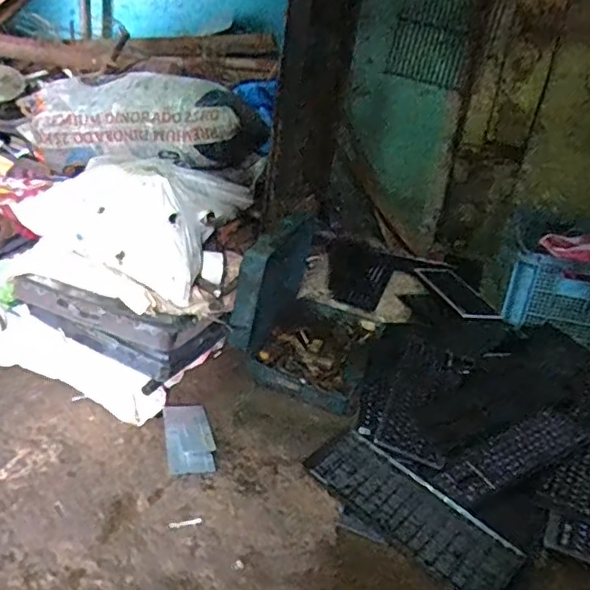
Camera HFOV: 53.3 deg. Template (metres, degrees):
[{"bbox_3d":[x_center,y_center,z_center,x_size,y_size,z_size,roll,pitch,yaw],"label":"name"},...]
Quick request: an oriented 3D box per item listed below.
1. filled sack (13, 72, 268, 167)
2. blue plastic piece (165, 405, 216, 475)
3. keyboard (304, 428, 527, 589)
[{"bbox_3d":[-0.407,-0.472,1.584,0.627,0.225,0.242,11,23,4],"label":"filled sack"},{"bbox_3d":[-0.232,0.316,1.304,0.097,0.012,0.199,1,24,-18],"label":"blue plastic piece"},{"bbox_3d":[0.223,0.428,1.180,0.437,0.022,0.161,28,29,37],"label":"keyboard"}]

